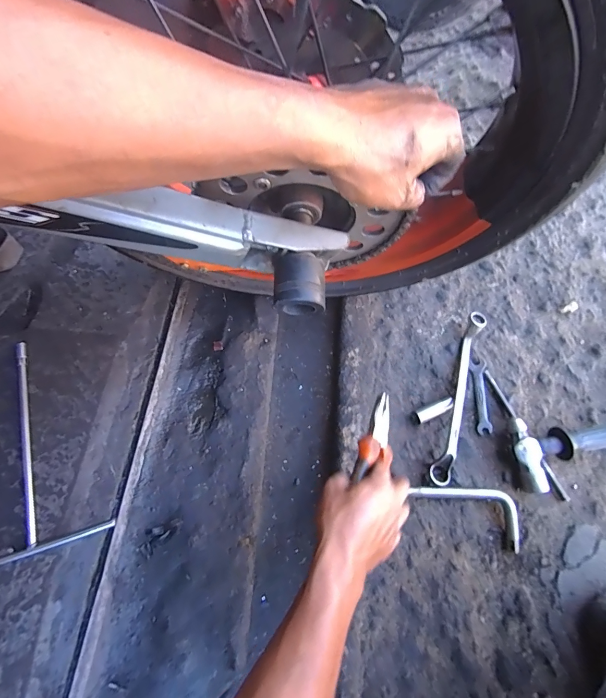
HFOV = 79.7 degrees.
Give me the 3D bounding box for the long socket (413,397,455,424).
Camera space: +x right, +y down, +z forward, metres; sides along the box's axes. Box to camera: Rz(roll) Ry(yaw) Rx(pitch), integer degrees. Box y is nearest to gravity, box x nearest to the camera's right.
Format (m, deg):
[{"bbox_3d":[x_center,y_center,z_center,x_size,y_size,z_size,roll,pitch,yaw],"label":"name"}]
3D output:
[{"bbox_3d":[0.207,0.097,0.573,0.065,0.017,0.020,-21,69,-11],"label":"long socket"}]

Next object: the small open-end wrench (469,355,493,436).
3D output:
[{"bbox_3d":[0.289,0.073,0.589,0.028,0.010,0.123,4,67,0],"label":"small open-end wrench"}]

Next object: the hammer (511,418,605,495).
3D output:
[{"bbox_3d":[0.407,0.141,0.554,0.193,0.051,0.101,-15,68,-8],"label":"hammer"}]

